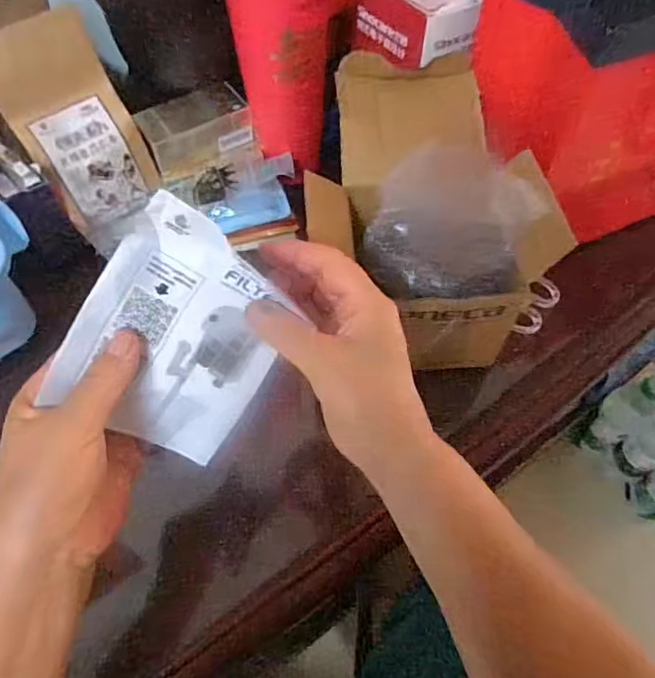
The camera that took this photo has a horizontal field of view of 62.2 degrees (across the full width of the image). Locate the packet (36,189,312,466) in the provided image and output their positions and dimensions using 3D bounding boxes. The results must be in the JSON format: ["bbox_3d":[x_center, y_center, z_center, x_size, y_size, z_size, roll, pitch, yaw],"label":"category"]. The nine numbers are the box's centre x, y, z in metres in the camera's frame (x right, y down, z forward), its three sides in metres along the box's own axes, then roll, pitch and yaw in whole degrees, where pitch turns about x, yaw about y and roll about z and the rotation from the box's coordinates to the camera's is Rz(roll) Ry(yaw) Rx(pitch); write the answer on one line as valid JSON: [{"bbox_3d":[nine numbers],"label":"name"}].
[{"bbox_3d":[-0.076,0.003,0.291,0.122,0.102,0.018,-56,27,6],"label":"packet"}]

